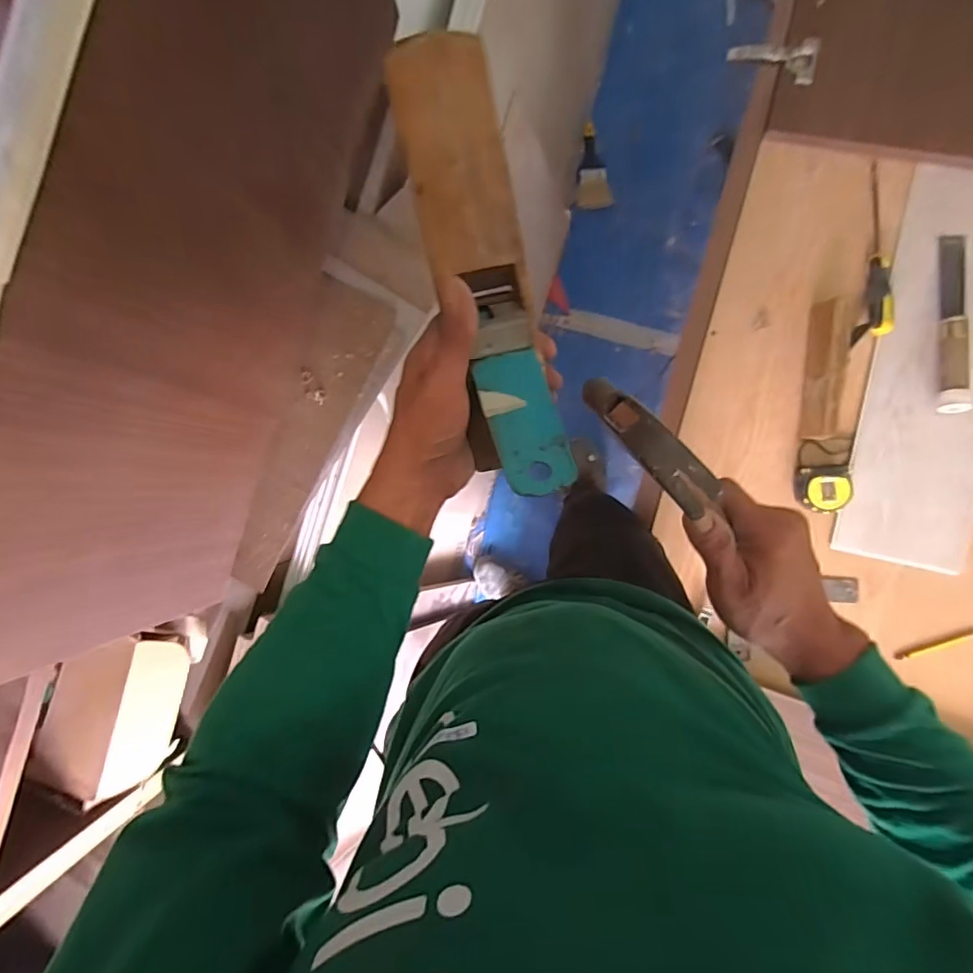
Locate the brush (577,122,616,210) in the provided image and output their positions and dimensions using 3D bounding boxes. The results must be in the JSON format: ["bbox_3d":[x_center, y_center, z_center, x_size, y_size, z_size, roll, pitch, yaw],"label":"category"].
[{"bbox_3d":[0.294,-0.858,1.413,0.094,0.025,0.213,1,91,5],"label":"brush"}]

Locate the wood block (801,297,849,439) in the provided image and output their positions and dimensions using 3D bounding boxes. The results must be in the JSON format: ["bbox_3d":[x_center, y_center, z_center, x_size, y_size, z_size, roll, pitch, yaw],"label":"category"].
[{"bbox_3d":[0.479,-0.163,0.743,0.031,0.062,0.189,5,92,5],"label":"wood block"}]

